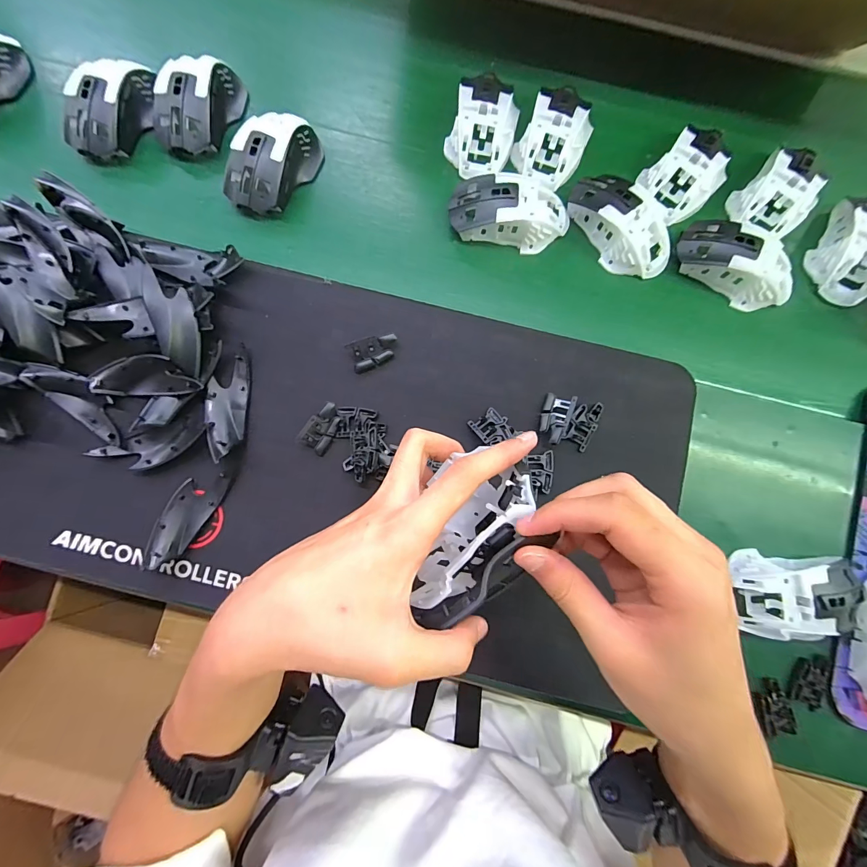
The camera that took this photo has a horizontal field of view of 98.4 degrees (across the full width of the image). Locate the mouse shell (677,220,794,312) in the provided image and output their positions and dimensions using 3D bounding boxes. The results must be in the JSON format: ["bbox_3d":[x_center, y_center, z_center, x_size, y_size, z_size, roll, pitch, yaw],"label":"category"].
[{"bbox_3d":[0.289,-0.162,0.351,0.115,0.034,0.059,37,81,5],"label":"mouse shell"}]

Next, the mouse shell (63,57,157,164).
[{"bbox_3d":[-0.313,-0.320,0.370,0.071,0.046,0.100,9,80,0],"label":"mouse shell"}]

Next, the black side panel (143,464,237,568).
[{"bbox_3d":[-0.205,0.064,0.312,0.035,0.014,0.096,36,81,5],"label":"black side panel"}]

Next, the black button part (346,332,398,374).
[{"bbox_3d":[-0.052,-0.072,0.331,0.043,0.016,0.023,-21,82,-5],"label":"black button part"}]

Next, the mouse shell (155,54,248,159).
[{"bbox_3d":[-0.234,-0.325,0.372,0.066,0.045,0.104,21,80,2],"label":"mouse shell"}]

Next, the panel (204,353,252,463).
[{"bbox_3d":[-0.179,-0.023,0.324,0.034,0.013,0.090,0,80,-2],"label":"panel"}]

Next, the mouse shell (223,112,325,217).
[{"bbox_3d":[-0.156,-0.265,0.359,0.071,0.035,0.109,24,80,2],"label":"mouse shell"}]

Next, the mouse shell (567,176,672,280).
[{"bbox_3d":[0.179,-0.201,0.356,0.062,0.036,0.113,-42,84,-8],"label":"mouse shell"}]

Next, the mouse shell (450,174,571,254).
[{"bbox_3d":[0.073,-0.214,0.354,0.116,0.034,0.063,8,80,0],"label":"mouse shell"}]

